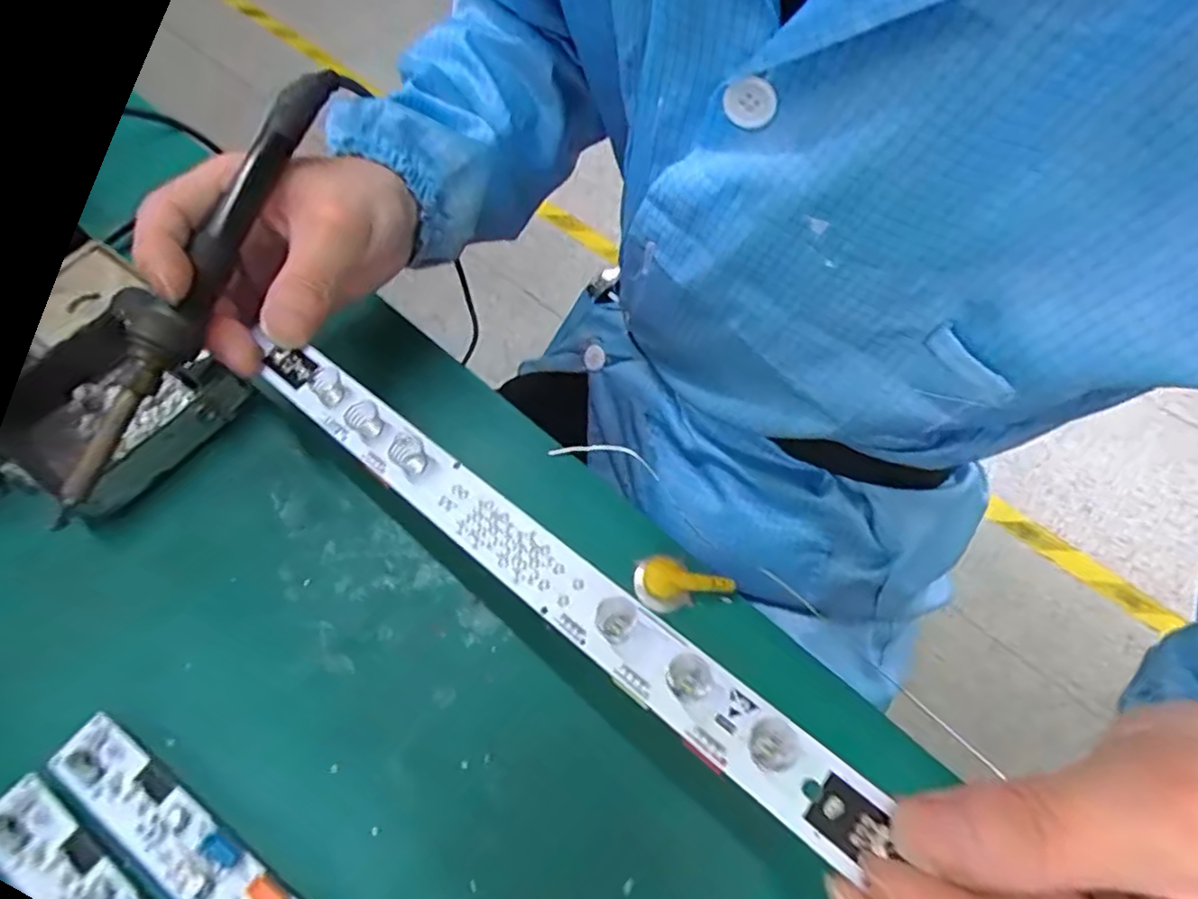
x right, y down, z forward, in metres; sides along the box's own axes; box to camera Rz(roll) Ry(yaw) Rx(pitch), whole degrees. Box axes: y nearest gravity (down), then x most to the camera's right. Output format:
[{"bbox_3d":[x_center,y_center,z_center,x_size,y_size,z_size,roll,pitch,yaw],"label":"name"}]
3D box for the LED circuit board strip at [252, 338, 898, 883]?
[{"bbox_3d":[-0.031,0.027,0.202,0.247,0.008,0.021,34,67,25],"label":"LED circuit board strip"}]

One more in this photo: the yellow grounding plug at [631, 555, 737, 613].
[{"bbox_3d":[0.036,0.058,0.274,0.041,0.014,0.020,4,61,2],"label":"yellow grounding plug"}]

